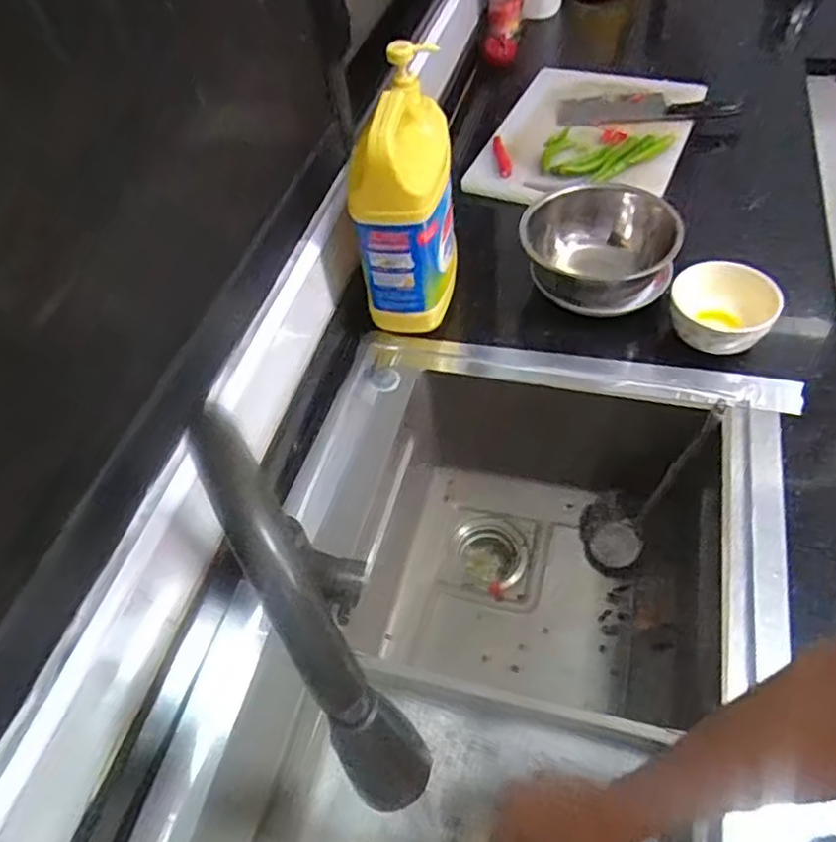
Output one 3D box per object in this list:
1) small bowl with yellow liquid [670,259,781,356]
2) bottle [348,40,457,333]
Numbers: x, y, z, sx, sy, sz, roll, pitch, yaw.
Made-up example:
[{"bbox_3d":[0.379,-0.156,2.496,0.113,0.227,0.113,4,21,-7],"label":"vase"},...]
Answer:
[{"bbox_3d":[0.359,-0.128,0.782,0.115,0.074,0.110,15,55,17],"label":"small bowl with yellow liquid"},{"bbox_3d":[-0.014,-0.245,0.787,0.101,0.294,0.164,-1,52,5],"label":"bottle"}]

